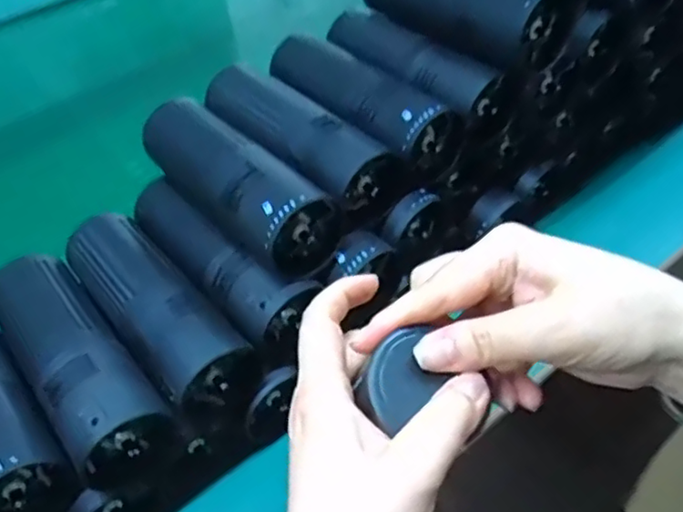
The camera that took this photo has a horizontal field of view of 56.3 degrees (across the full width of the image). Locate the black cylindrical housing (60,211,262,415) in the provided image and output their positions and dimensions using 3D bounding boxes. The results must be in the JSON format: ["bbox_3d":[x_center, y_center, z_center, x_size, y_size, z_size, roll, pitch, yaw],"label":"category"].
[{"bbox_3d":[-0.119,0.033,0.410,0.056,0.053,0.163,-32,51,-22],"label":"black cylindrical housing"}]

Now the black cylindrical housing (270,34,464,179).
[{"bbox_3d":[0.008,-0.113,0.463,0.060,0.045,0.166,-36,53,-25],"label":"black cylindrical housing"}]

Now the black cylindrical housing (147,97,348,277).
[{"bbox_3d":[-0.075,-0.053,0.413,0.055,0.051,0.165,-36,53,-26],"label":"black cylindrical housing"}]

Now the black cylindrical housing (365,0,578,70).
[{"bbox_3d":[0.080,-0.186,0.453,0.054,0.047,0.163,-32,52,-23],"label":"black cylindrical housing"}]

